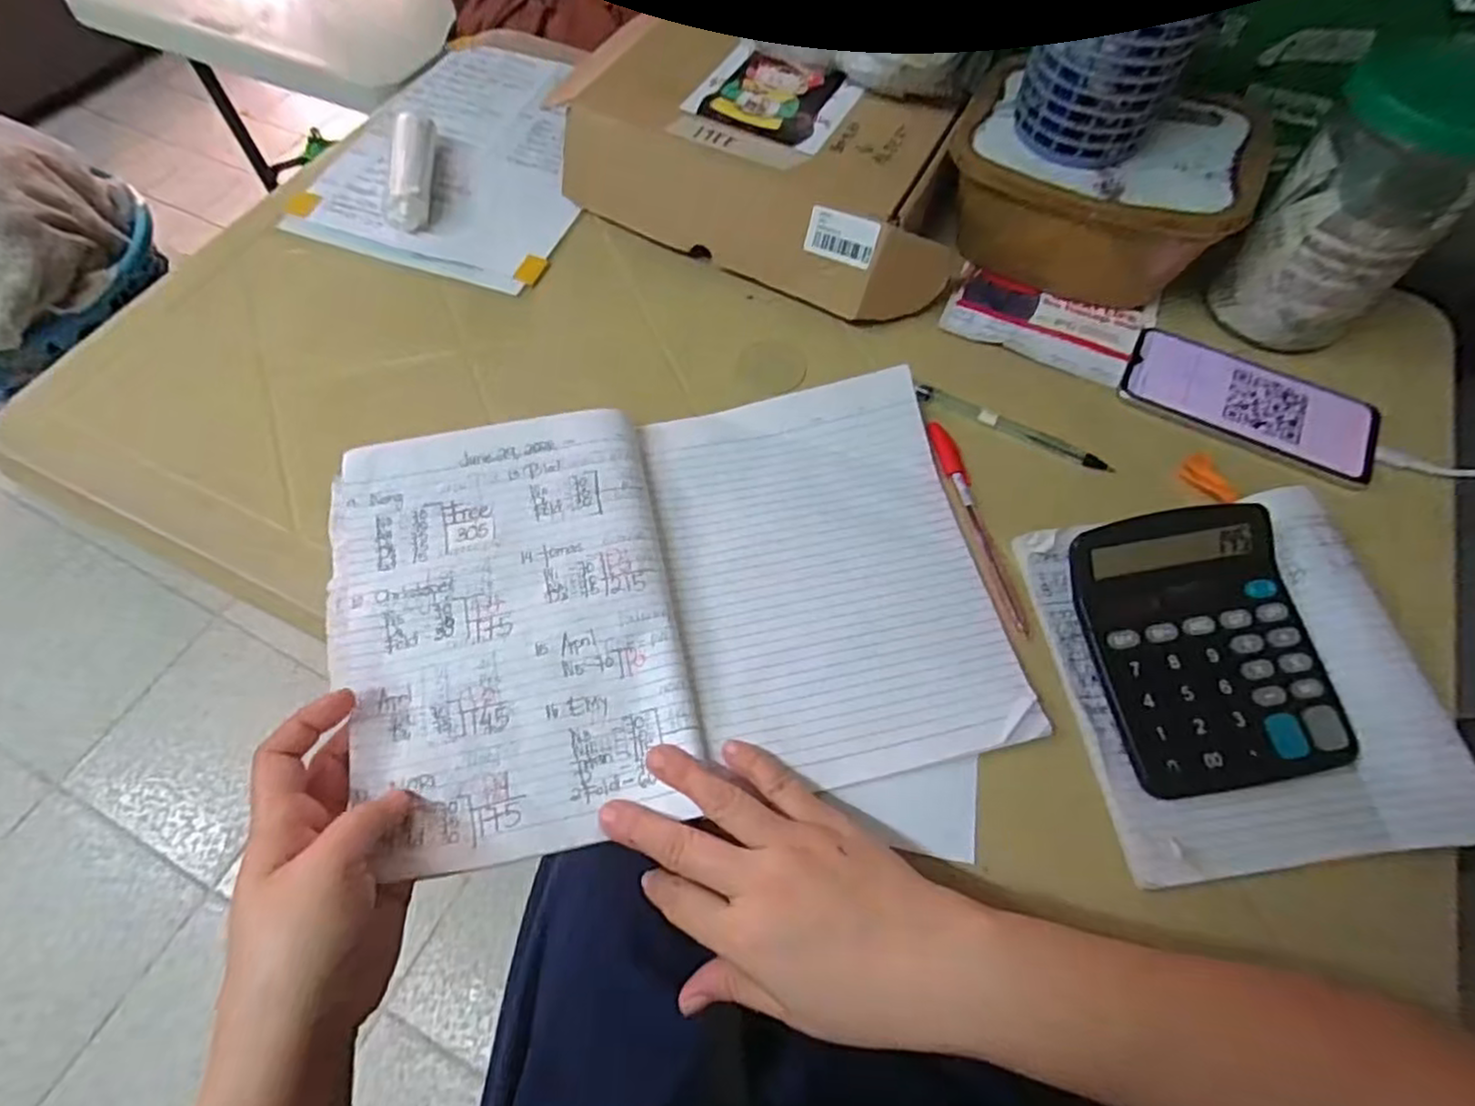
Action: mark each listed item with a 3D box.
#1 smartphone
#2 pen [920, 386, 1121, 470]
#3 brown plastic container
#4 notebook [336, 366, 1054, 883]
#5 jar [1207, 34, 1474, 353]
[{"bbox_3d":[0.346,-0.102,0.476,0.157,0.015,0.074,28,65,12],"label":"smartphone"},{"bbox_3d":[0.184,-0.084,0.470,0.134,0.011,0.014,28,65,12],"label":"pen"},{"bbox_3d":[0.244,-0.258,0.505,0.184,0.098,0.131,16,63,6],"label":"brown plastic container"},{"bbox_3d":[-0.031,0.030,0.398,0.360,0.029,0.265,-8,63,-6],"label":"notebook"},{"bbox_3d":[0.389,-0.217,0.442,0.089,0.173,0.094,1,63,-1],"label":"jar"}]

